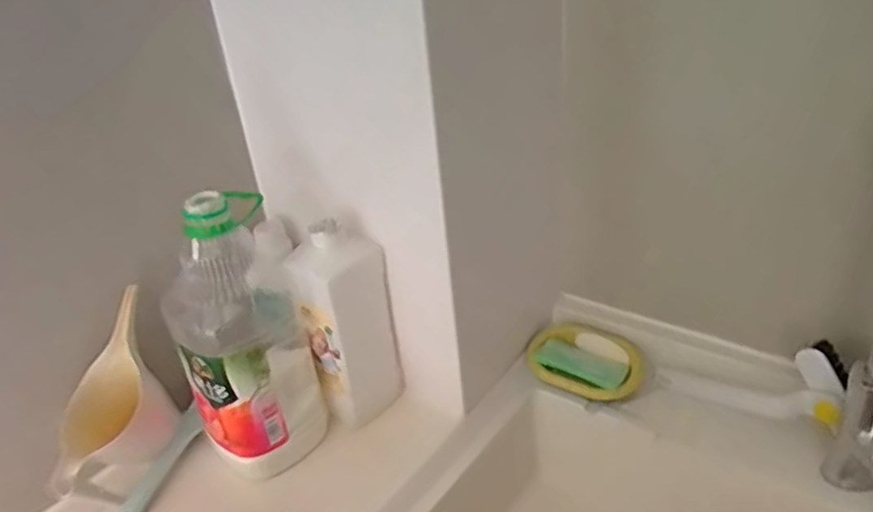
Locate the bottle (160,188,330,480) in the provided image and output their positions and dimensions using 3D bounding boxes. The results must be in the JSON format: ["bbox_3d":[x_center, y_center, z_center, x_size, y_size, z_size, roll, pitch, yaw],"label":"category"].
[{"bbox_3d":[-0.190,0.079,0.630,0.114,0.287,0.106,-18,32,-19],"label":"bottle"}]

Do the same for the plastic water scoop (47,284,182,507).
[{"bbox_3d":[-0.321,0.147,0.624,0.113,0.183,0.088,-18,32,-19],"label":"plastic water scoop"}]

